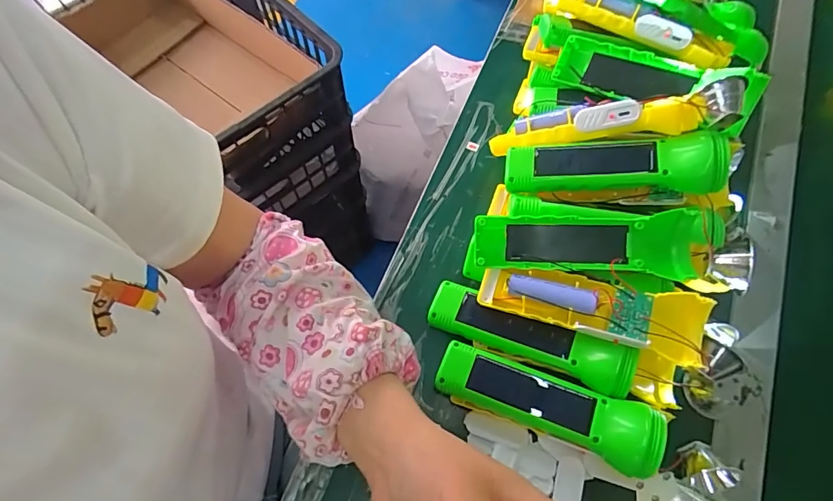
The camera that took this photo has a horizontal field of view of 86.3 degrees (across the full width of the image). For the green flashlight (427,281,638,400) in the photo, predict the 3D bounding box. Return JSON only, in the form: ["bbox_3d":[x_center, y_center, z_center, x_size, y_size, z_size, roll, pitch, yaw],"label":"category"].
[{"bbox_3d":[0.087,0.067,0.355,0.163,0.024,0.039,18,68,22],"label":"green flashlight"}]

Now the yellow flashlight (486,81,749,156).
[{"bbox_3d":[0.151,-0.107,0.363,0.187,0.035,0.044,1,64,34],"label":"yellow flashlight"}]

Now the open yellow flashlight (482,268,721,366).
[{"bbox_3d":[0.128,0.043,0.333,0.159,0.025,0.045,12,67,19],"label":"open yellow flashlight"}]

